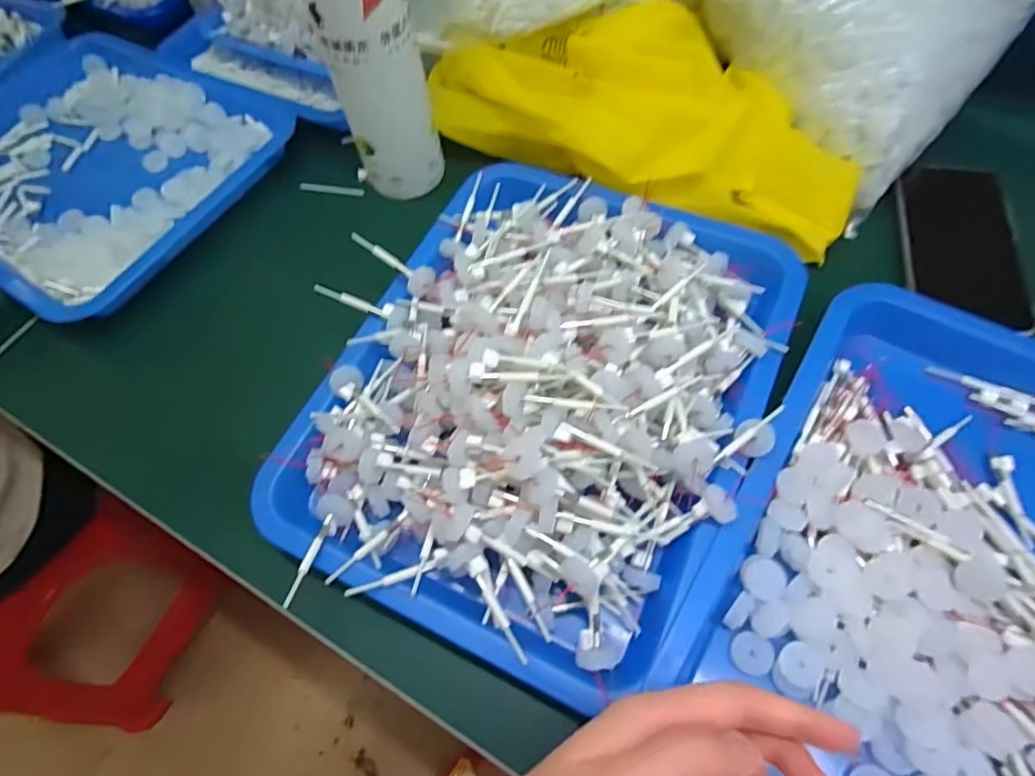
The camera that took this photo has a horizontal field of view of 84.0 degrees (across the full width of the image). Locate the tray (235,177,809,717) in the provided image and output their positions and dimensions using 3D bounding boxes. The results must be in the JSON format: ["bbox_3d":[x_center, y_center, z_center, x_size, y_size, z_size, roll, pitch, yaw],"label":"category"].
[{"bbox_3d":[0.011,-0.010,0.360,0.282,0.074,0.323,17,66,14],"label":"tray"}]

